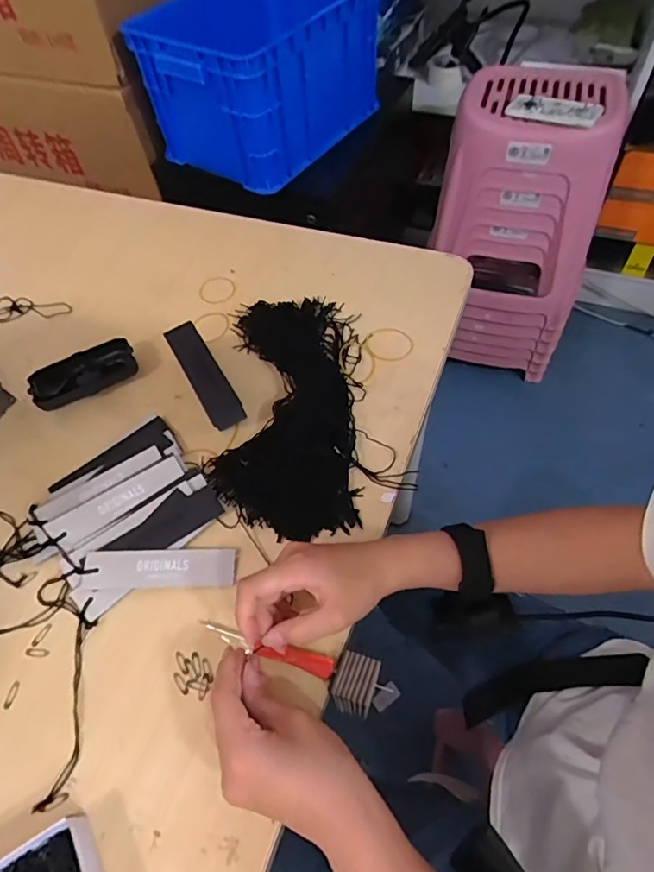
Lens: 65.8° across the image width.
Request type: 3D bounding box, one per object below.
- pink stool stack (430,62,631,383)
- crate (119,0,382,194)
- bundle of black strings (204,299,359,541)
[{"bbox_3d":[0.434,-0.488,1.187,0.337,0.569,0.337,13,58,13],"label":"pink stool stack"},{"bbox_3d":[-0.128,-0.705,0.973,0.333,0.206,0.406,23,61,19],"label":"crate"},{"bbox_3d":[-0.043,-0.042,0.515,0.129,0.031,0.287,-3,57,2],"label":"bundle of black strings"}]

